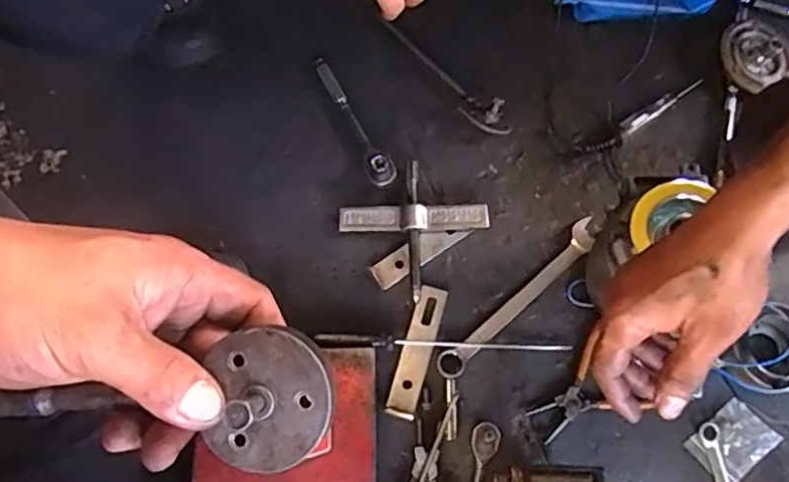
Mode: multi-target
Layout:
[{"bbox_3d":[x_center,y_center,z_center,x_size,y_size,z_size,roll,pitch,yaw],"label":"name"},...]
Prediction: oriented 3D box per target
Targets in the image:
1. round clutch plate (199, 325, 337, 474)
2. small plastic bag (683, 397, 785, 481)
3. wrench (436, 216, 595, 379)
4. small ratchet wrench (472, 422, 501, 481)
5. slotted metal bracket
[{"bbox_3d":[-0.052,0.066,0.247,0.054,0.029,0.054,0,90,7],"label":"round clutch plate"},{"bbox_3d":[0.360,0.215,0.661,0.080,0.008,0.064,-43,78,-5],"label":"small plastic bag"},{"bbox_3d":[0.146,0.065,0.719,0.252,0.008,0.031,-42,76,-11],"label":"wrench"},{"bbox_3d":[0.083,0.252,0.653,0.029,0.022,0.120,20,74,8],"label":"small ratchet wrench"},{"bbox_3d":[0.025,0.124,0.699,0.036,0.007,0.148,14,73,6],"label":"slotted metal bracket"}]

